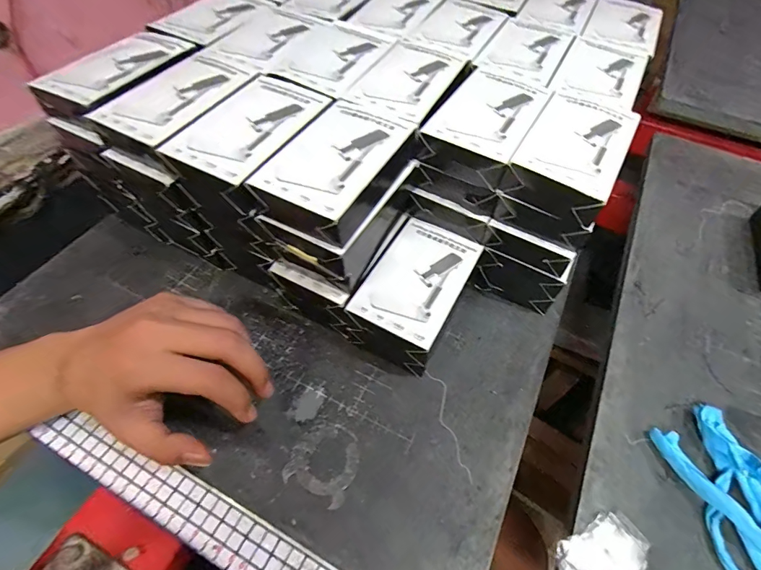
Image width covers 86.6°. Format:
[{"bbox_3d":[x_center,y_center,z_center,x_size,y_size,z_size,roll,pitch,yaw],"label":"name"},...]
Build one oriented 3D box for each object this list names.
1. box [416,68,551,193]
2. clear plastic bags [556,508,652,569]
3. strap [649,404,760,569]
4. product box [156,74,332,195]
[{"bbox_3d":[0.085,-0.130,0.325,0.069,0.034,0.110,26,58,16],"label":"box"},{"bbox_3d":[0.145,0.178,0.259,0.062,0.004,0.041,-22,58,-17],"label":"clear plastic bags"},{"bbox_3d":[0.240,0.141,0.277,0.054,0.024,0.106,-10,55,-9],"label":"strap"},{"bbox_3d":[-0.098,-0.113,0.300,0.072,0.023,0.110,25,57,16],"label":"product box"}]

